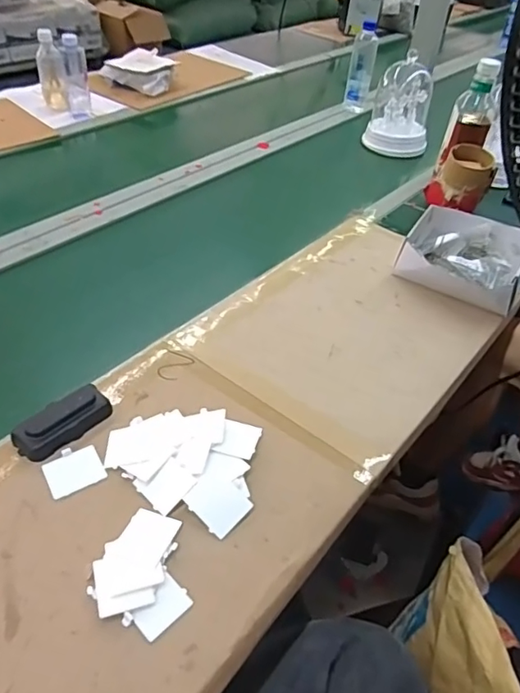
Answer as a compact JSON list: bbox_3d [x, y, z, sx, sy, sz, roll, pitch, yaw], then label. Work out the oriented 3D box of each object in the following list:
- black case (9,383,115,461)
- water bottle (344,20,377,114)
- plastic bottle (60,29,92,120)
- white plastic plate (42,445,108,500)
[{"bbox_3d":[-0.224,0.084,0.600,0.050,0.021,0.107,31,48,28],"label":"black case"},{"bbox_3d":[0.275,-0.754,1.438,0.064,0.214,0.052,10,43,5],"label":"water bottle"},{"bbox_3d":[-0.450,-0.661,1.291,0.056,0.178,0.073,-10,45,-15],"label":"plastic bottle"},{"bbox_3d":[-0.199,0.130,0.562,0.057,0.004,0.052,-21,47,-26],"label":"white plastic plate"}]

